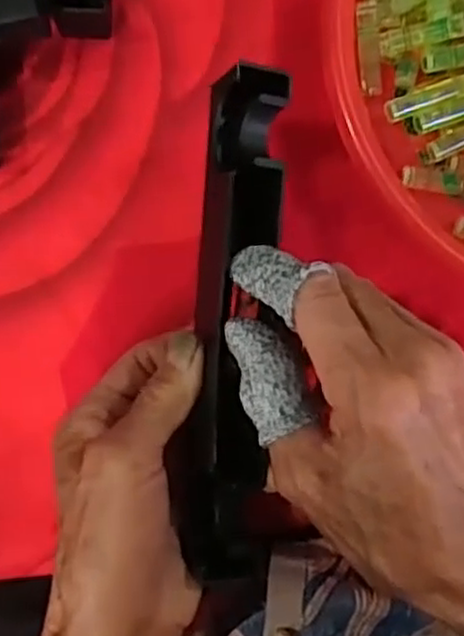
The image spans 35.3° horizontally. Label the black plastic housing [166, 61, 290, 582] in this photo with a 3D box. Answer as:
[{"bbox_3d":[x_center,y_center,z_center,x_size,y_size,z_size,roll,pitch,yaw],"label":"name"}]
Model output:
[{"bbox_3d":[0.001,-0.001,0.288,0.036,0.024,0.195,3,85,0],"label":"black plastic housing"}]

